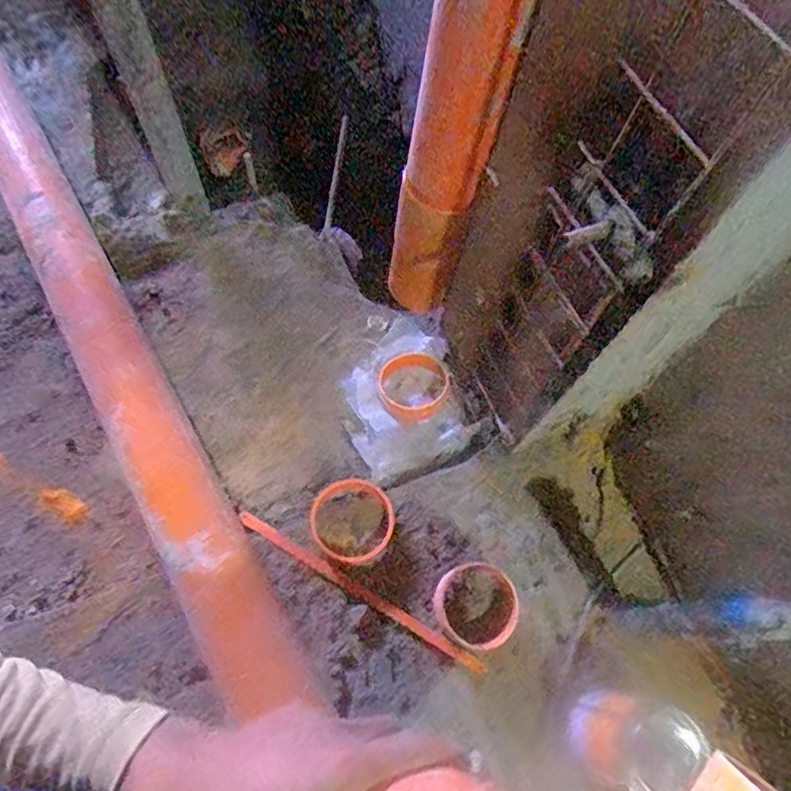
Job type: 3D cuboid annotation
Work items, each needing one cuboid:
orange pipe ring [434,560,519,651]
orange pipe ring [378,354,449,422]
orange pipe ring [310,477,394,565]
[{"bbox_3d":[0.084,0.216,0.576,0.081,0.040,0.084,0,65,0],"label":"orange pipe ring"},{"bbox_3d":[0.021,-0.016,0.694,0.089,0.021,0.098,30,68,13],"label":"orange pipe ring"},{"bbox_3d":[-0.047,0.138,0.617,0.092,0.017,0.090,0,65,0],"label":"orange pipe ring"}]

